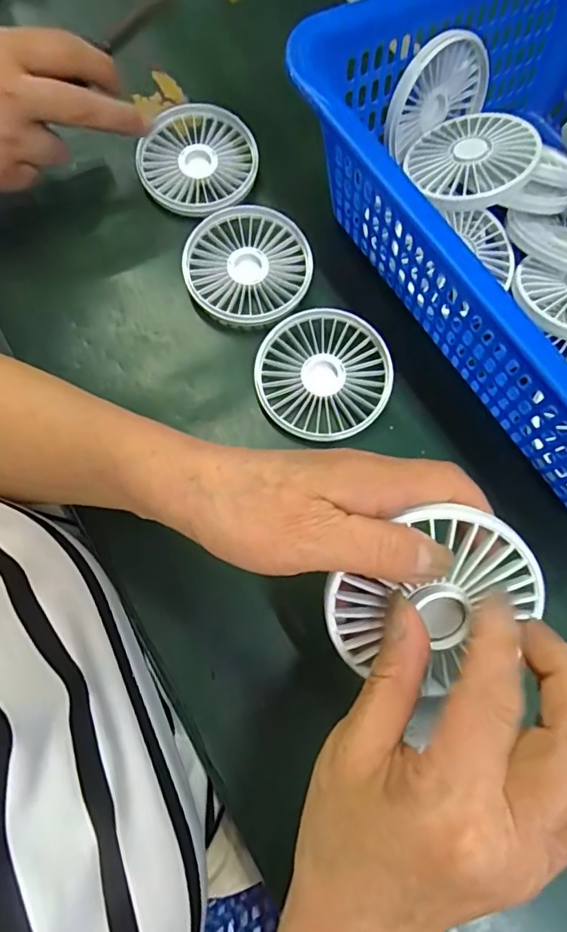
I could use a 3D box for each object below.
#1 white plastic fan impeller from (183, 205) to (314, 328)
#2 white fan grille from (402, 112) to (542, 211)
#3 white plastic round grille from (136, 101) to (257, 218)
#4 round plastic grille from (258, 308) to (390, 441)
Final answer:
[{"bbox_3d":[-0.024,-0.141,0.364,0.085,0.013,0.087,1,73,-4],"label":"white plastic fan impeller"},{"bbox_3d":[0.127,-0.211,0.354,0.081,0.015,0.083,-10,63,19],"label":"white fan grille"},{"bbox_3d":[-0.063,-0.227,0.385,0.082,0.018,0.085,1,73,-4],"label":"white plastic round grille"},{"bbox_3d":[0.027,-0.062,0.342,0.086,0.011,0.083,1,73,-4],"label":"round plastic grille"}]

